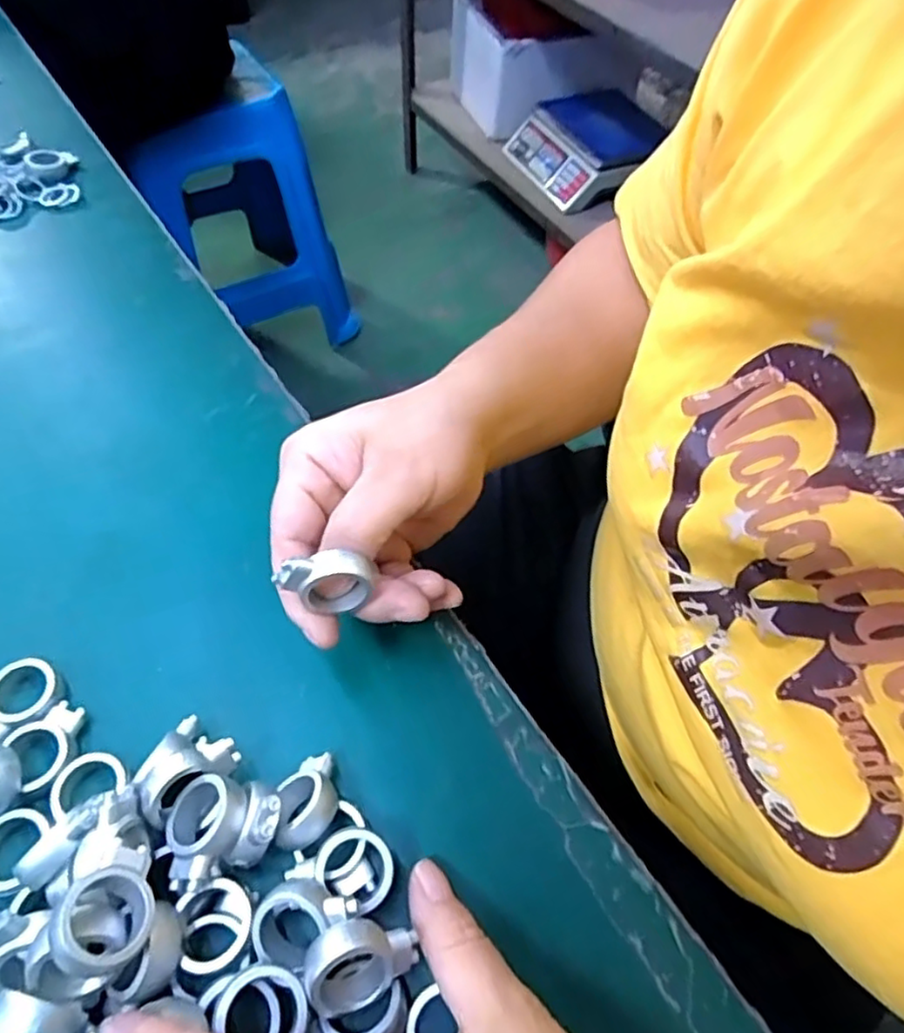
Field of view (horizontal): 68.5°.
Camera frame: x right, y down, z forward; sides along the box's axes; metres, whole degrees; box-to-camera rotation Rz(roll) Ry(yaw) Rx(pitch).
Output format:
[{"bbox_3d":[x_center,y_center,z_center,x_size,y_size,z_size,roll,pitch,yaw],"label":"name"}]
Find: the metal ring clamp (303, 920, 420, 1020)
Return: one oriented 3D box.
[{"bbox_3d":[-0.028,0.134,0.201,0.032,0.023,0.011,-20,21,-18],"label":"metal ring clamp"}]

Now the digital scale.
[{"bbox_3d":[0.309,-0.815,1.466,0.280,0.121,0.270,-25,60,-18],"label":"digital scale"}]

